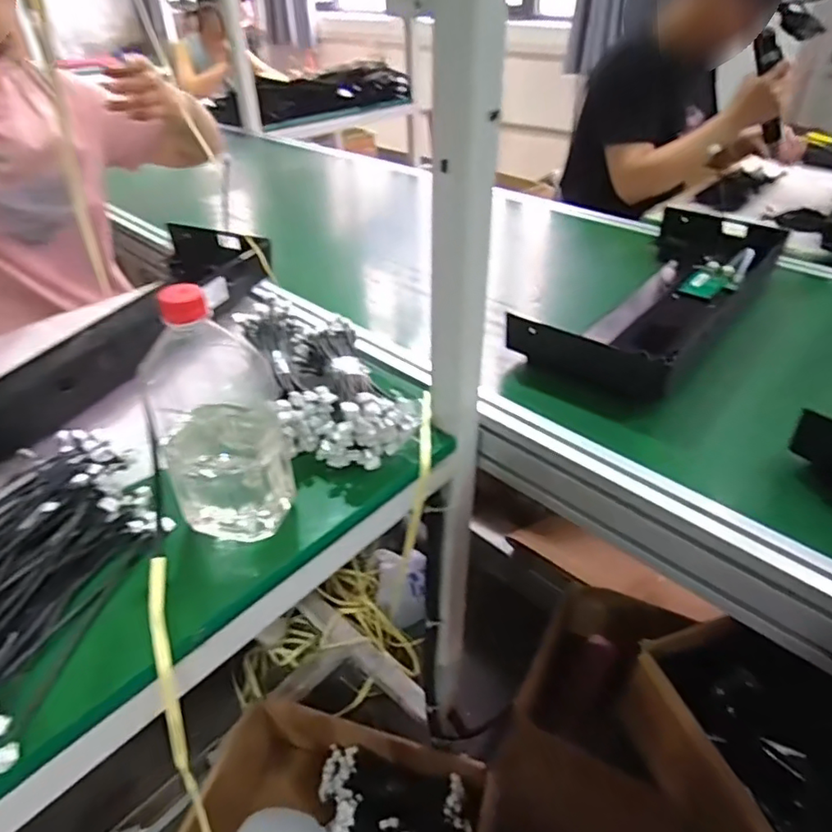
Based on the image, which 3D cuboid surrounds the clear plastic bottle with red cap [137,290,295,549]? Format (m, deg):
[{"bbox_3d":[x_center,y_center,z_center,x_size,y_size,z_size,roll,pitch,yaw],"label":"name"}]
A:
[{"bbox_3d":[-0.165,0.001,0.484,0.097,0.217,0.111,-11,38,-11],"label":"clear plastic bottle with red cap"}]

